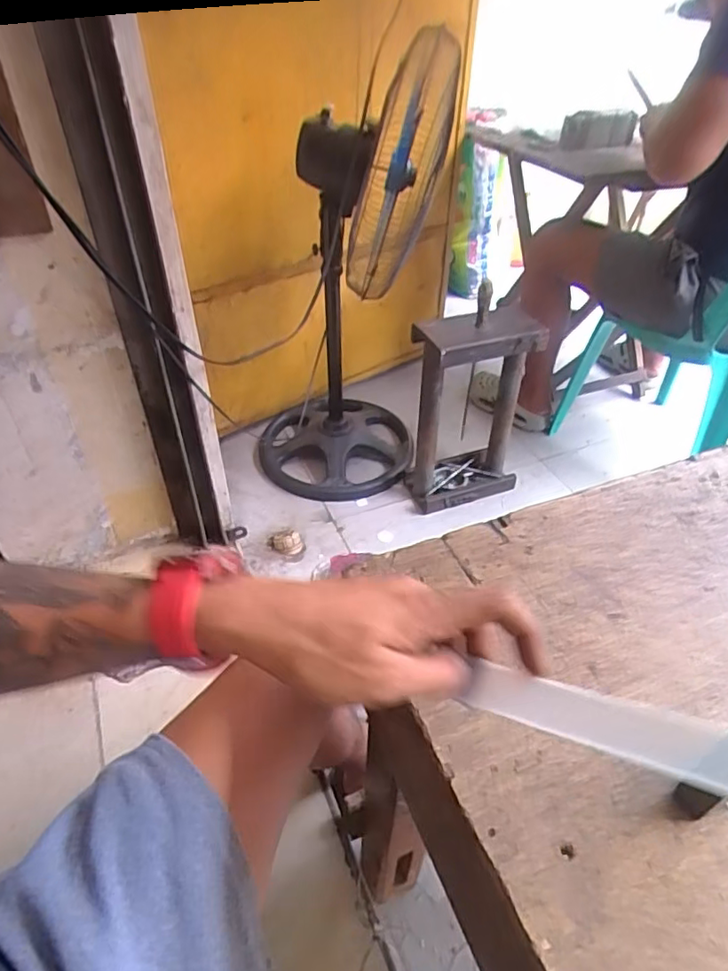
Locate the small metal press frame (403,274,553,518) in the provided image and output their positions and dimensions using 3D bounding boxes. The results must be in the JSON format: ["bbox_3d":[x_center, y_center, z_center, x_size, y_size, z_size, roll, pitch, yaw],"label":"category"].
[{"bbox_3d":[0.245,-0.162,1.319,0.271,0.476,0.163,-20,46,-20],"label":"small metal press frame"}]

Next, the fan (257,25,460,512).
[{"bbox_3d":[-0.058,-0.415,1.268,0.390,0.921,0.514,-7,43,-7],"label":"fan"}]

